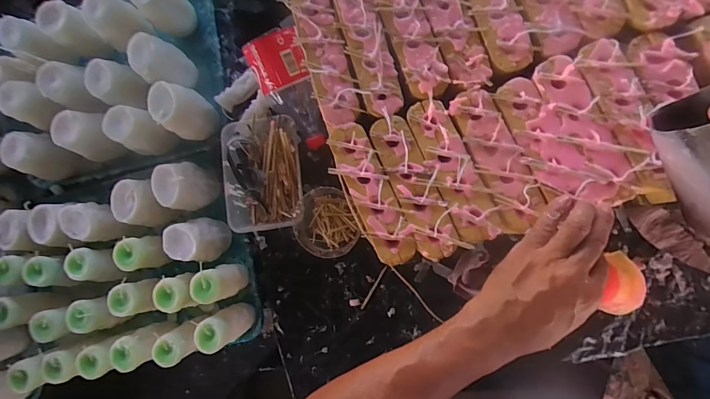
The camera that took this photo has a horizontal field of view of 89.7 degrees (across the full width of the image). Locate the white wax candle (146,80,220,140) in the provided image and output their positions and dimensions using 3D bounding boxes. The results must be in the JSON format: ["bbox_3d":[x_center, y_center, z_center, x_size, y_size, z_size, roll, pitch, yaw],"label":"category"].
[{"bbox_3d":[-0.293,-0.149,0.615,0.064,0.098,0.076,-19,84,6],"label":"white wax candle"}]

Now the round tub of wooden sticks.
[{"bbox_3d":[-0.042,0.039,0.565,0.099,0.073,0.098,0,87,8],"label":"round tub of wooden sticks"}]

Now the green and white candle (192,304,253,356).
[{"bbox_3d":[-0.214,0.211,0.592,0.056,0.100,0.051,0,87,8],"label":"green and white candle"}]

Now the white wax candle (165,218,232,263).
[{"bbox_3d":[-0.271,0.066,0.615,0.066,0.110,0.064,0,87,8],"label":"white wax candle"}]

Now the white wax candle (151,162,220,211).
[{"bbox_3d":[-0.293,-0.021,0.626,0.064,0.109,0.082,-2,86,8],"label":"white wax candle"}]

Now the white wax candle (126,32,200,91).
[{"bbox_3d":[-0.328,-0.232,0.622,0.075,0.103,0.073,0,87,8],"label":"white wax candle"}]

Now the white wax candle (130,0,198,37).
[{"bbox_3d":[-0.333,-0.339,0.622,0.057,0.109,0.075,42,93,8],"label":"white wax candle"}]

